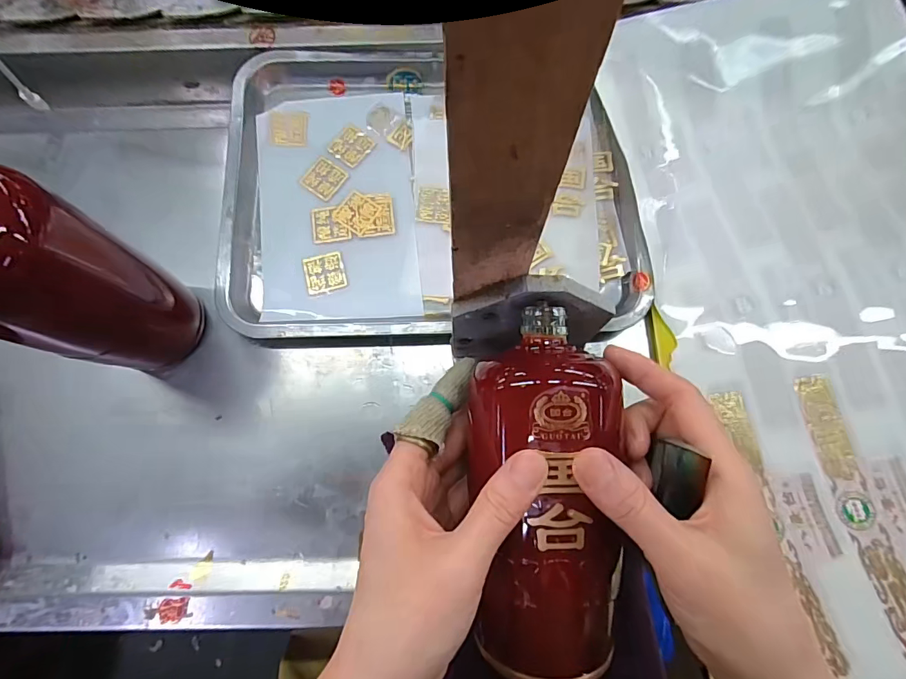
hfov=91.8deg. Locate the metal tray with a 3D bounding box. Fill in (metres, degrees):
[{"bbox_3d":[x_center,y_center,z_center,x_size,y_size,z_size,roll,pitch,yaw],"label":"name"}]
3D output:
[{"bbox_3d":[-0.020,-0.134,0.374,0.334,0.022,0.263,-2,78,1],"label":"metal tray"}]

